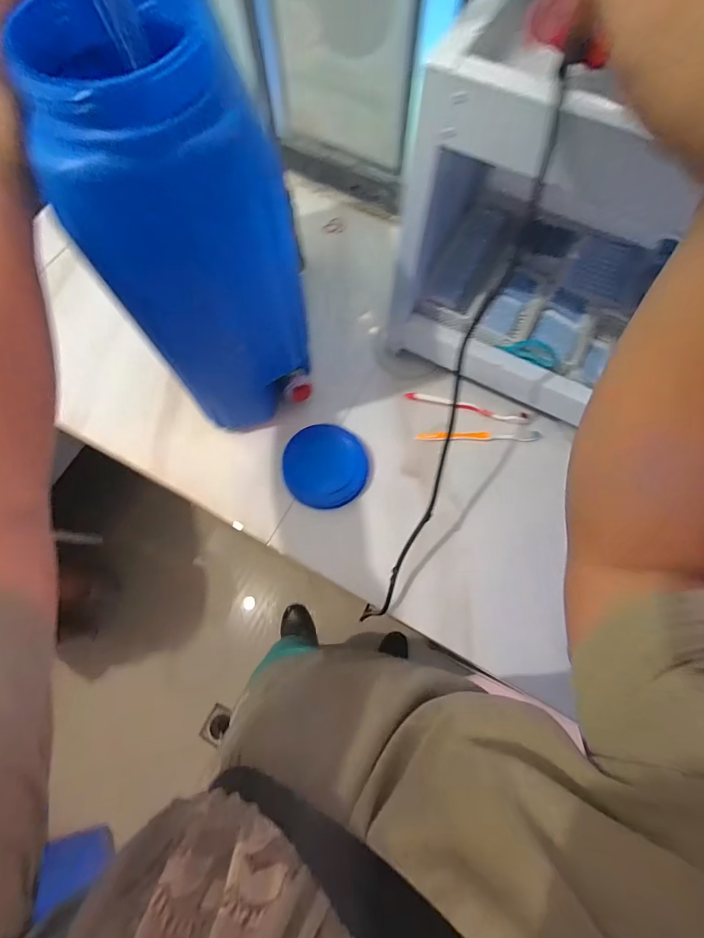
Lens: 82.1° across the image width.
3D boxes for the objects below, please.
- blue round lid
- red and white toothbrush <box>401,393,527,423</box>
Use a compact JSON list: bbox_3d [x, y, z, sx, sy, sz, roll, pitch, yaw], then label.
[{"bbox_3d":[-0.037,-0.005,0.571,0.113,0.017,0.117,0,72,0],"label":"blue round lid"},{"bbox_3d":[0.172,-0.095,0.607,0.181,0.016,0.019,13,72,4],"label":"red and white toothbrush"}]

